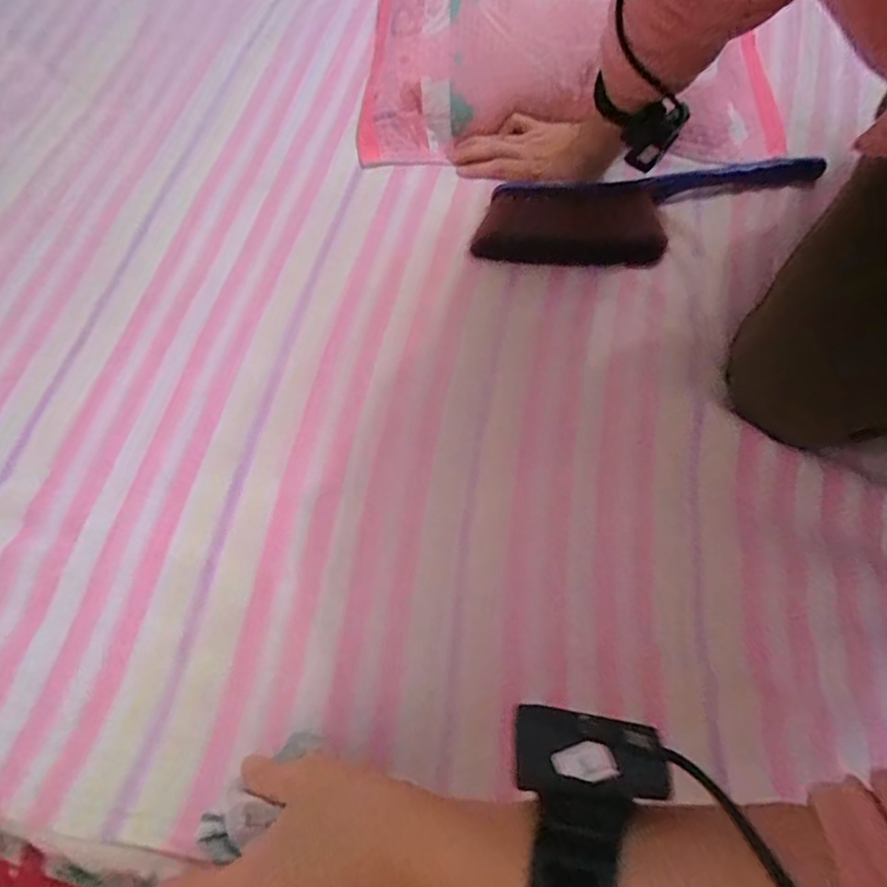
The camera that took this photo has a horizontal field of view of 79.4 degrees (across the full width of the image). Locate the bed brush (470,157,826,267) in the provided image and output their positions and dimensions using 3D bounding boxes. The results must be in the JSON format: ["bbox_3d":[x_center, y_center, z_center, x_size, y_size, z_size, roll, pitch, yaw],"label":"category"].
[{"bbox_3d":[0.218,-0.238,0.560,0.370,0.034,0.101,-6,70,-2],"label":"bed brush"}]

